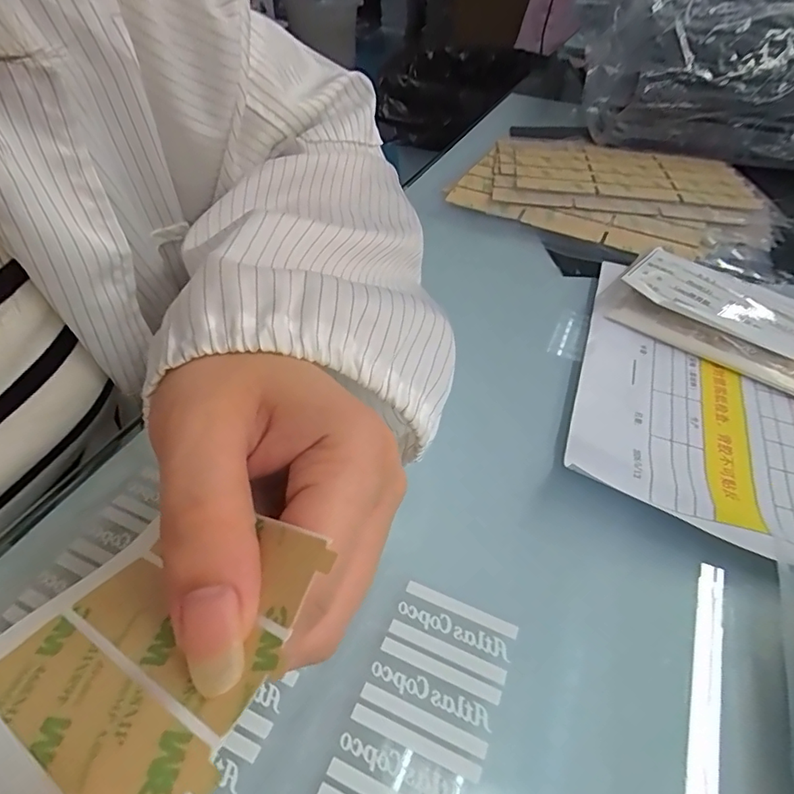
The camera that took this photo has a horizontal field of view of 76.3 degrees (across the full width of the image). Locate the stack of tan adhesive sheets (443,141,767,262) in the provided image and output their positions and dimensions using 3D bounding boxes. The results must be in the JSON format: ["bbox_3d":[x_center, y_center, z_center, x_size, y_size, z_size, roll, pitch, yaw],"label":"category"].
[{"bbox_3d":[0.166,-0.166,0.405,0.207,0.021,0.159,27,51,23],"label":"stack of tan adhesive sheets"}]

